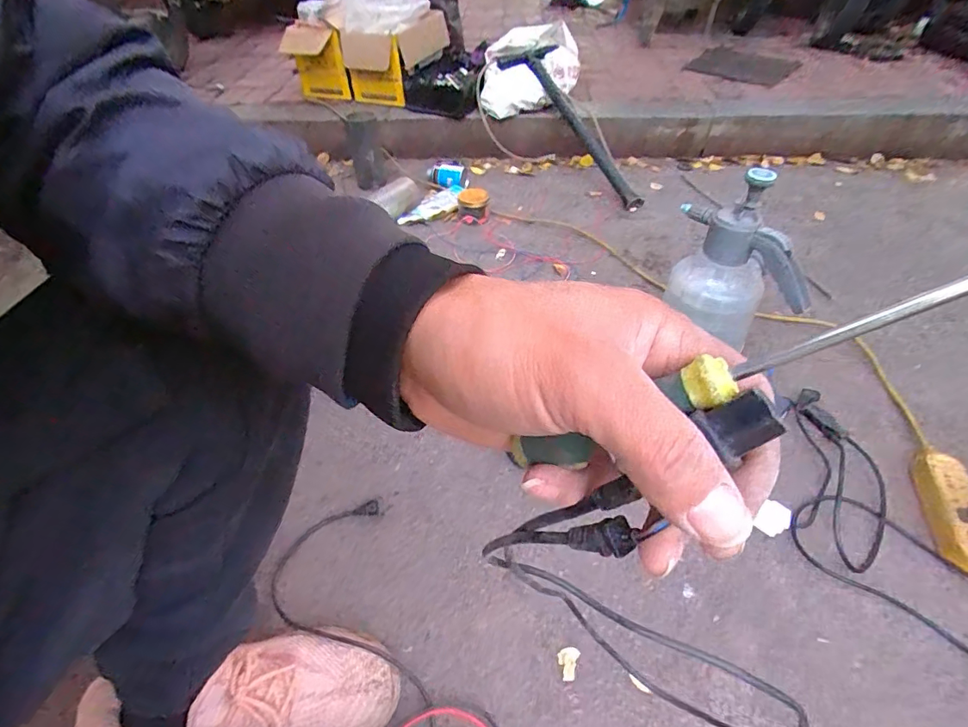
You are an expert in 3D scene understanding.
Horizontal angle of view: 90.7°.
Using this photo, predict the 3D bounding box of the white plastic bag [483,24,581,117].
[{"bbox_3d":[0.146,-0.939,1.535,0.297,0.212,0.248,0,44,2],"label":"white plastic bag"}]

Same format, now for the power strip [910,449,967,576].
[{"bbox_3d":[0.630,0.194,0.645,0.062,0.034,0.189,11,45,14],"label":"power strip"}]

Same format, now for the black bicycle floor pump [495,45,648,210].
[{"bbox_3d":[0.270,-0.708,1.432,0.174,0.092,0.650,-29,81,-25],"label":"black bicycle floor pump"}]

